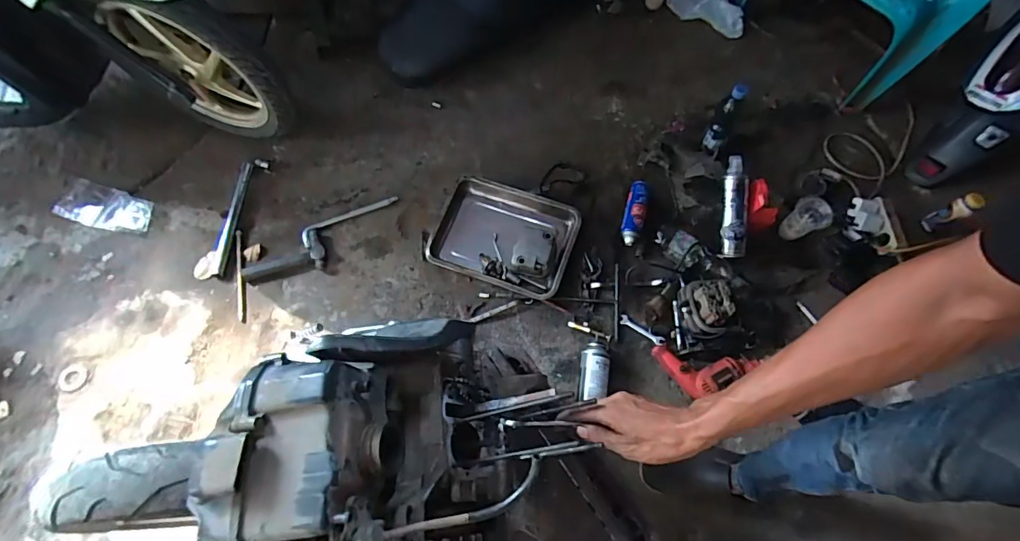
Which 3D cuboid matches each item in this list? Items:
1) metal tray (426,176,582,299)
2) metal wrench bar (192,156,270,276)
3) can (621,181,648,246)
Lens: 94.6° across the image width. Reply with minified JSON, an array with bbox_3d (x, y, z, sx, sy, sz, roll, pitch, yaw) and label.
[{"bbox_3d":[-0.017,-0.089,1.242,0.359,0.069,0.266,18,67,7],"label":"metal tray"},{"bbox_3d":[-0.726,-0.146,1.237,0.065,0.032,0.359,11,65,-1],"label":"metal wrench bar"},{"bbox_3d":[0.333,-0.152,1.250,0.058,0.045,0.186,15,67,4],"label":"can"}]

